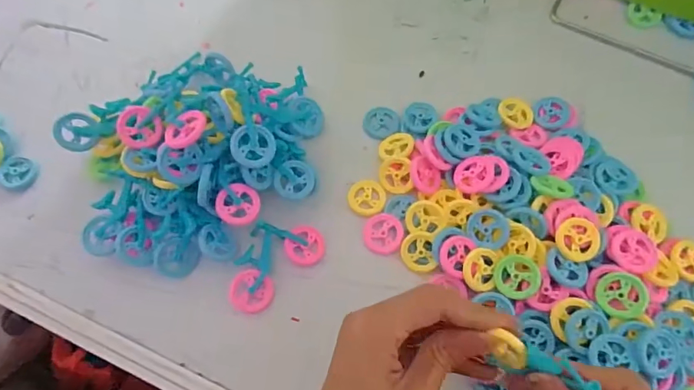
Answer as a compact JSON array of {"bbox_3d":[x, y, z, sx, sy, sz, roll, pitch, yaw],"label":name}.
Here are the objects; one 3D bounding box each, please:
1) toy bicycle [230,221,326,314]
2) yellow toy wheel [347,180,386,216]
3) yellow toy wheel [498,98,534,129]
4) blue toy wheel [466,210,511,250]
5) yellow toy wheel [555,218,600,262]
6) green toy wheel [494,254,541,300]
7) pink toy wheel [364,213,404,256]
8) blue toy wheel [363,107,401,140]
[{"bbox_3d":[-0.056,0.046,0.327,0.076,0.013,0.046,-42,73,-15],"label":"toy bicycle"},{"bbox_3d":[0.015,0.002,0.350,0.029,0.004,0.030,0,67,1],"label":"yellow toy wheel"},{"bbox_3d":[0.140,-0.069,0.369,0.029,0.005,0.029,0,67,1],"label":"yellow toy wheel"},{"bbox_3d":[0.101,0.025,0.319,0.028,0.005,0.028,-2,83,20],"label":"blue toy wheel"},{"bbox_3d":[0.159,0.030,0.308,0.030,0.007,0.029,0,67,1],"label":"yellow toy wheel"},{"bbox_3d":[0.117,0.056,0.308,0.029,0.007,0.029,-3,82,20],"label":"green toy wheel"},{"bbox_3d":[0.027,0.029,0.335,0.030,0.005,0.031,0,67,1],"label":"pink toy wheel"},{"bbox_3d":[0.029,-0.061,0.378,0.030,0.004,0.028,-3,76,13],"label":"blue toy wheel"}]

